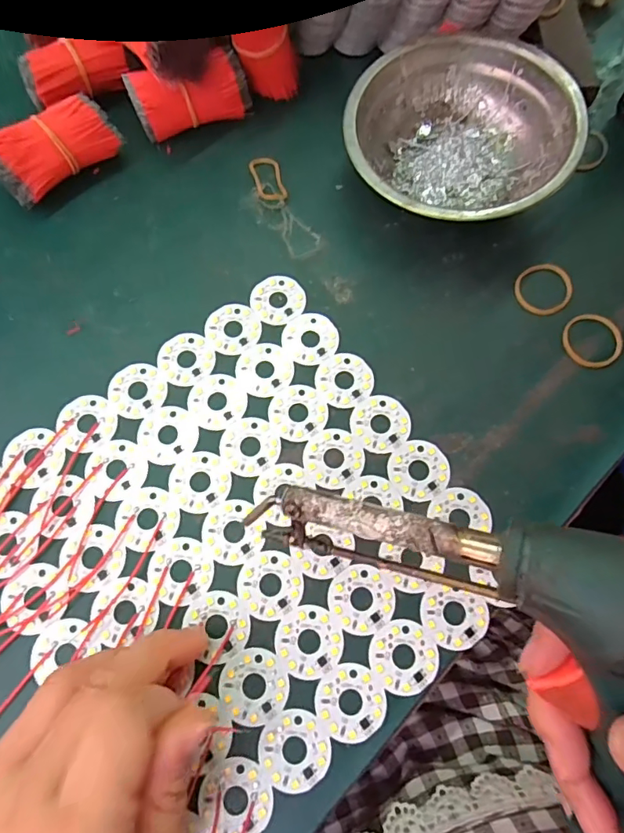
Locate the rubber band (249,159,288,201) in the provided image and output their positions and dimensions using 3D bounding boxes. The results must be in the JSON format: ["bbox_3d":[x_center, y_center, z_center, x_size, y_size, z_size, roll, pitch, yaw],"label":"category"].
[{"bbox_3d":[-0.027,-0.147,0.309,0.018,0.004,0.030,-14,73,-5],"label":"rubber band"}]

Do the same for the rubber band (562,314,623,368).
[{"bbox_3d":[0.155,-0.042,0.275,0.033,0.004,0.032,-29,74,-9],"label":"rubber band"}]

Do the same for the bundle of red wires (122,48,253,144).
[{"bbox_3d":[-0.075,-0.199,0.311,0.070,0.033,0.024,-20,73,-6],"label":"bundle of red wires"}]

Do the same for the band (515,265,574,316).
[{"bbox_3d":[0.133,-0.073,0.285,0.031,0.004,0.031,-12,72,-4],"label":"band"}]

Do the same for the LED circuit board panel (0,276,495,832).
[{"bbox_3d":[-0.036,0.056,0.244,0.204,0.004,0.208,-36,76,-11],"label":"LED circuit board panel"}]

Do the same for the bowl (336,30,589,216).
[{"bbox_3d":[0.083,-0.157,0.291,0.123,0.045,0.121,0,72,0],"label":"bowl"}]

